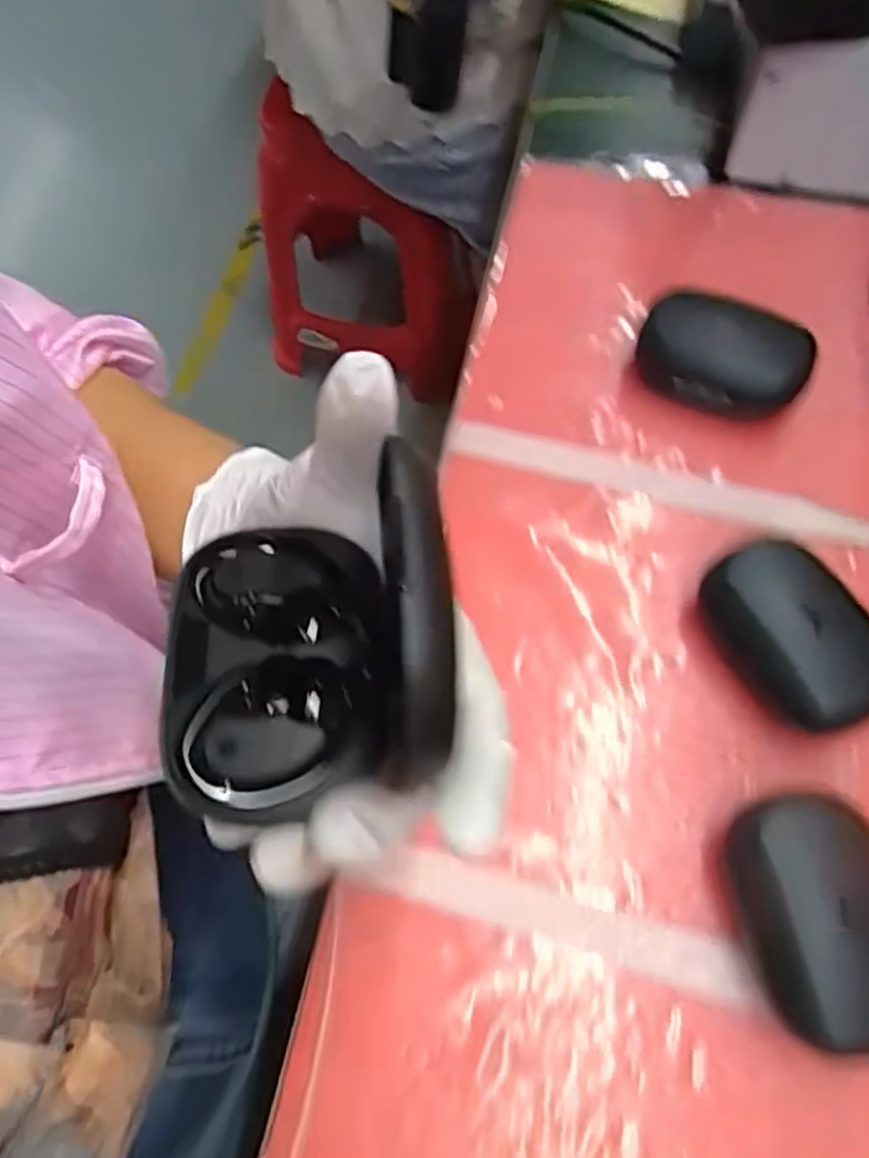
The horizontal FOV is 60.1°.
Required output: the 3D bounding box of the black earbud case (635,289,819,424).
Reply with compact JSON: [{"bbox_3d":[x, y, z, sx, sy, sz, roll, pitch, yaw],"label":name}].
[{"bbox_3d":[0.145,-0.112,0.381,0.083,0.035,0.052,20,67,12],"label":"black earbud case"}]

